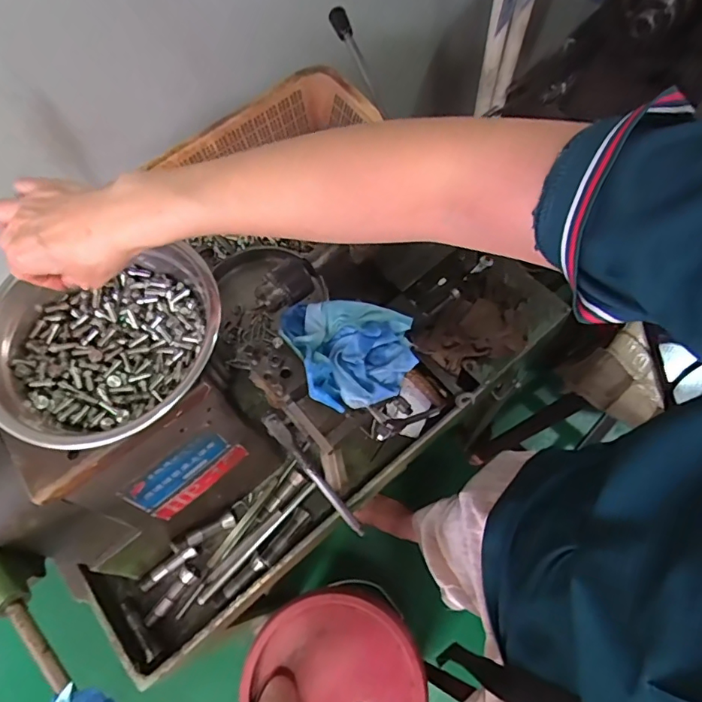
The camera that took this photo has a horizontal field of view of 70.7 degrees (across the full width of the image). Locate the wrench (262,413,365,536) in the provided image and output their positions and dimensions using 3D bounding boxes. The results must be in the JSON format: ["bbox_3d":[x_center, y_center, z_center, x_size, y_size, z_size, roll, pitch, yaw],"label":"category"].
[{"bbox_3d":[-0.038,0.143,0.555,0.015,0.014,0.193,-40,114,-14],"label":"wrench"}]

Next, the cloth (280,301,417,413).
[{"bbox_3d":[-0.002,-0.004,0.450,0.117,0.039,0.103,-6,66,1],"label":"cloth"}]

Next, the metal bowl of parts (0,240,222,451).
[{"bbox_3d":[-0.178,-0.007,0.373,0.164,0.054,0.152,-1,67,2],"label":"metal bowl of parts"}]

